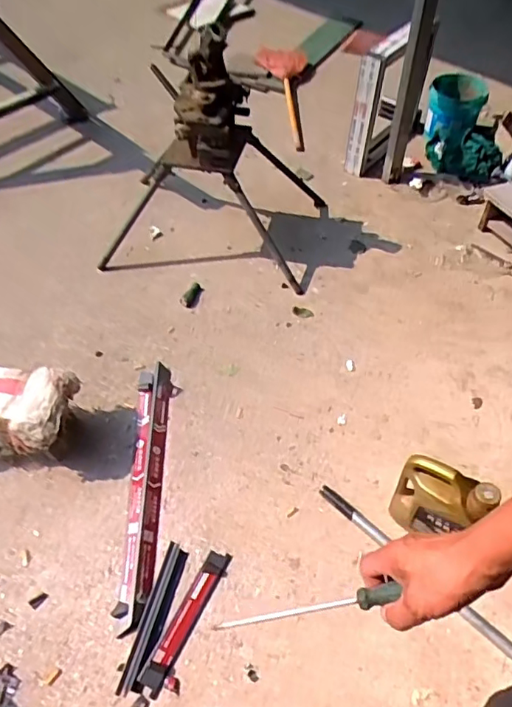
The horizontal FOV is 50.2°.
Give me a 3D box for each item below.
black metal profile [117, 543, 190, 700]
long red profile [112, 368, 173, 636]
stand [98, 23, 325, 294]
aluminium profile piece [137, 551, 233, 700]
[{"bbox_3d":[-0.215,0.559,1.170,0.048,0.015,0.301,13,53,8],"label":"black metal profile"},{"bbox_3d":[-0.271,0.309,1.343,0.078,0.034,0.659,0,52,-2],"label":"long red profile"},{"bbox_3d":[-0.119,-0.570,1.592,0.630,0.662,0.417,2,52,3],"label":"stand"},{"bbox_3d":[-0.149,0.560,1.168,0.053,0.014,0.298,24,55,16],"label":"aluminium profile piece"}]

